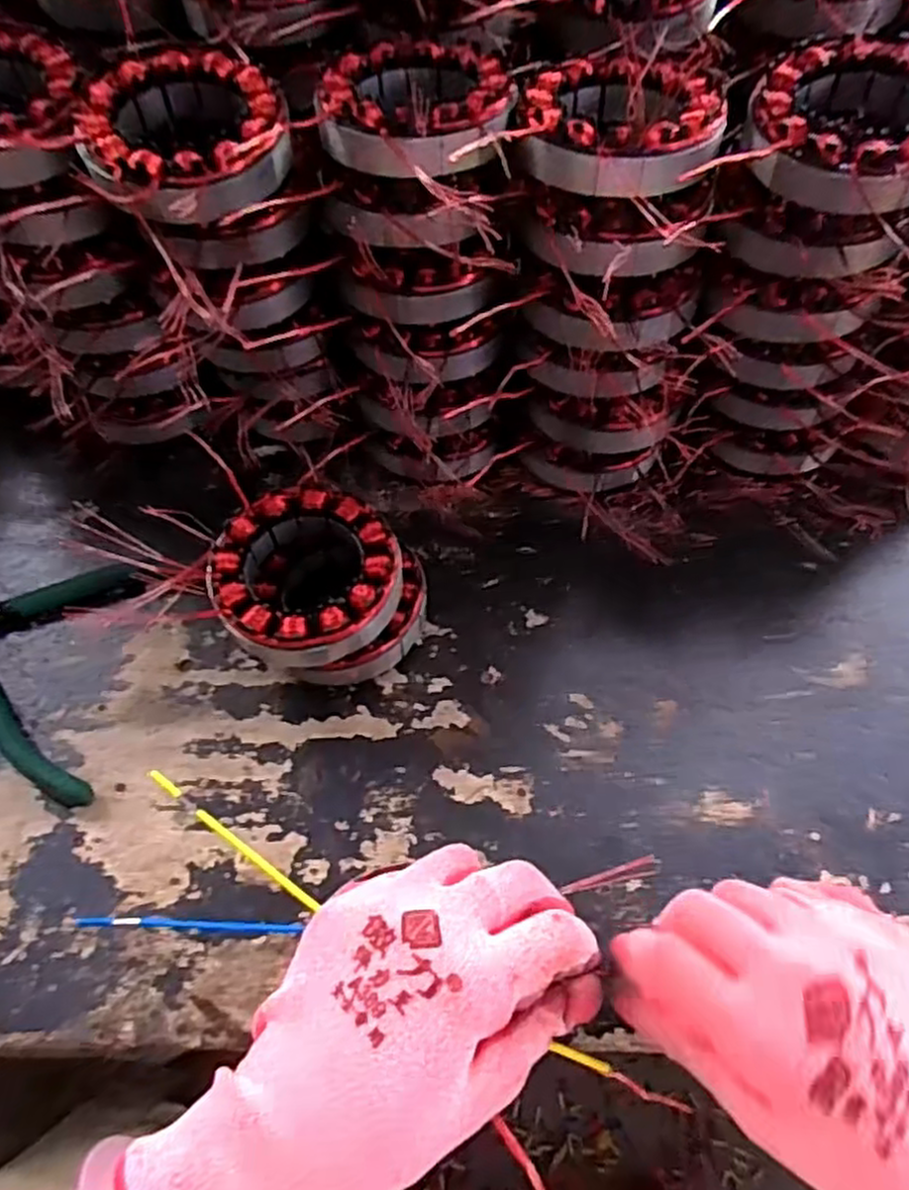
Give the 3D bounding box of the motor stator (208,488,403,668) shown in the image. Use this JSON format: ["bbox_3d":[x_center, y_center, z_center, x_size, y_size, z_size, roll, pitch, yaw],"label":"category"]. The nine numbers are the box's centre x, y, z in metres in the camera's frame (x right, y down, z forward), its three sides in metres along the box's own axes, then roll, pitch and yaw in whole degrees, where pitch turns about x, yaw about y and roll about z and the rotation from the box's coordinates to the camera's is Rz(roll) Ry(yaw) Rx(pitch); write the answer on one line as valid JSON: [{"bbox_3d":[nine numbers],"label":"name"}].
[{"bbox_3d":[-0.069,-0.011,0.348,0.084,0.022,0.084,0,60,0],"label":"motor stator"}]

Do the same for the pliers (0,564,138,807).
[{"bbox_3d":[-0.225,0.039,0.368,0.104,0.011,0.133,-4,60,-2],"label":"pliers"}]

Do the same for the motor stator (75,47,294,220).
[{"bbox_3d":[-0.116,-0.196,0.317,0.084,0.025,0.088,0,60,0],"label":"motor stator"}]

